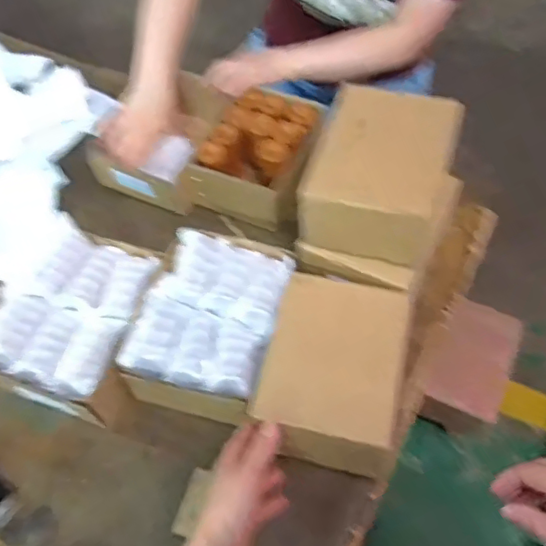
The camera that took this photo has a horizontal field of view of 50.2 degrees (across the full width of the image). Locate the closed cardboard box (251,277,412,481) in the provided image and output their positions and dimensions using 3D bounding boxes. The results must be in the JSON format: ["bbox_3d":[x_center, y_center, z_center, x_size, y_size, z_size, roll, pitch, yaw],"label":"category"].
[{"bbox_3d":[0.070,0.114,0.659,0.147,0.096,0.181,12,59,8],"label":"closed cardboard box"}]

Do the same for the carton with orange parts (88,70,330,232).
[{"bbox_3d":[-0.095,-0.194,0.866,0.298,0.096,0.189,12,59,8],"label":"carton with orange parts"}]

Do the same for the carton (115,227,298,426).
[{"bbox_3d":[-0.076,0.064,0.716,0.160,0.083,0.201,15,59,10],"label":"carton"}]

